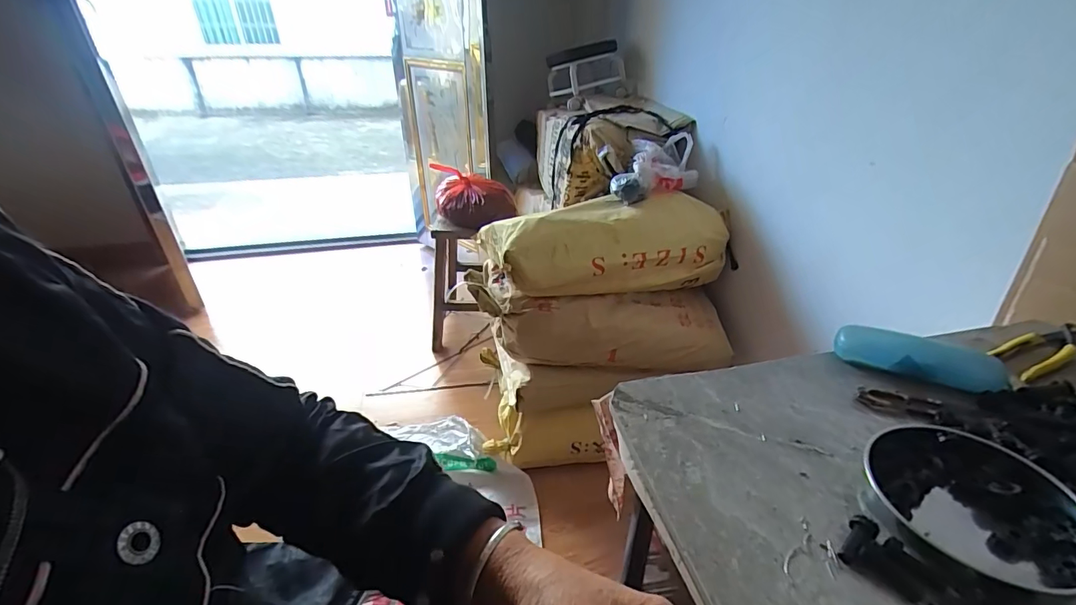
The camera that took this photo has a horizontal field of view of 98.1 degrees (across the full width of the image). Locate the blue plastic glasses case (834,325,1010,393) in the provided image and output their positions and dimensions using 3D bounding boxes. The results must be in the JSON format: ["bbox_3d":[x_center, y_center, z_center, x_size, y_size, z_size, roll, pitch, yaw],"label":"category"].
[{"bbox_3d":[0.410,0.062,0.506,0.150,0.032,0.046,17,35,25],"label":"blue plastic glasses case"}]

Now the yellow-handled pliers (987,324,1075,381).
[{"bbox_3d":[0.585,0.054,0.541,0.160,0.016,0.047,-14,34,-22],"label":"yellow-handled pliers"}]

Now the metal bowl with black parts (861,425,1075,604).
[{"bbox_3d":[0.329,0.156,0.358,0.144,0.027,0.132,0,32,0],"label":"metal bowl with black parts"}]

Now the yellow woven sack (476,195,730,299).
[{"bbox_3d":[0.176,-0.154,1.217,0.572,0.182,0.311,-10,33,-16],"label":"yellow woven sack"}]

